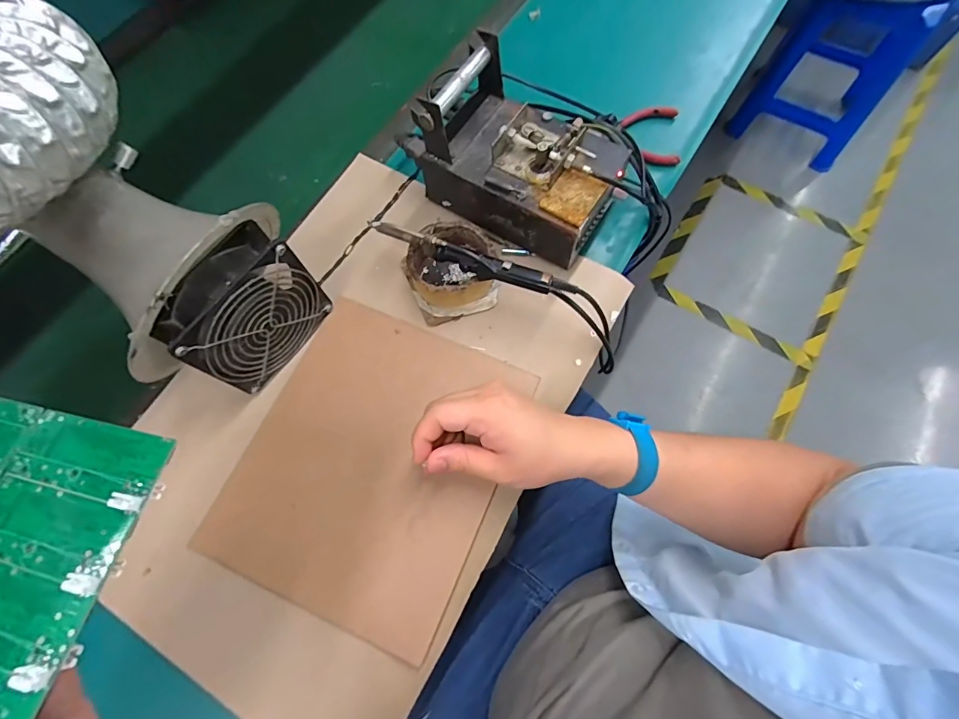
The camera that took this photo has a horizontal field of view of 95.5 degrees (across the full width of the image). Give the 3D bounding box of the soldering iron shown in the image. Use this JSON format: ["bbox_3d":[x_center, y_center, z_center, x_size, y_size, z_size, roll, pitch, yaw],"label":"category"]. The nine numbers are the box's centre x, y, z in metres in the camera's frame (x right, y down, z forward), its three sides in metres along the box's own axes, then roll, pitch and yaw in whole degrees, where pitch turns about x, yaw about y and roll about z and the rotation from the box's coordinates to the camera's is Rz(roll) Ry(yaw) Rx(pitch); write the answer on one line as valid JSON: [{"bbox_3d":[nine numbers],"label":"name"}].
[{"bbox_3d":[-0.012,-0.092,0.405,0.202,0.020,0.023,21,72,9],"label":"soldering iron"}]

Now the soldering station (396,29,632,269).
[{"bbox_3d":[0.038,-0.209,0.442,0.211,0.121,0.137,32,74,12],"label":"soldering station"}]

